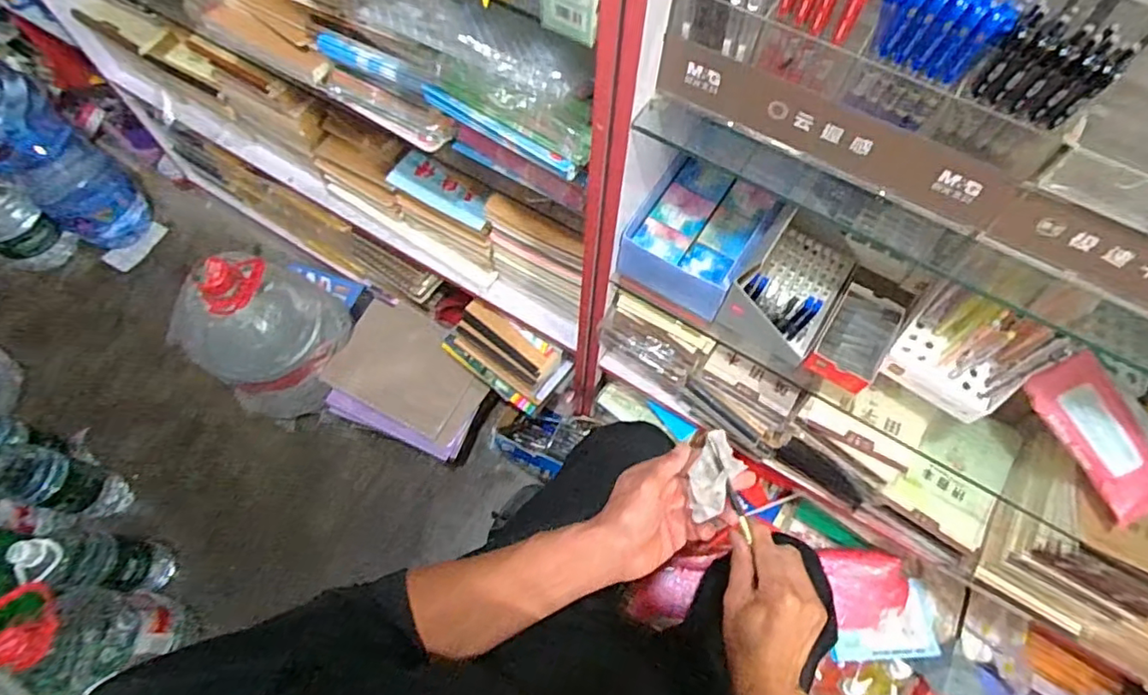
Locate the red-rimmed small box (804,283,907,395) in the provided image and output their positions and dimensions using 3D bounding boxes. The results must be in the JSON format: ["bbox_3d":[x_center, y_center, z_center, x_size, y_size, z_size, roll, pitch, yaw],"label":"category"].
[{"bbox_3d":[0.328,-0.010,0.690,0.071,0.035,0.120,32,67,13],"label":"red-rimmed small box"}]

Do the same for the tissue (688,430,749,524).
[{"bbox_3d":[0.141,0.125,0.583,0.047,0.014,0.095,21,52,9],"label":"tissue"}]

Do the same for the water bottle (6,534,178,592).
[{"bbox_3d":[-0.823,0.385,1.054,0.086,0.316,0.097,9,64,3],"label":"water bottle"}]

